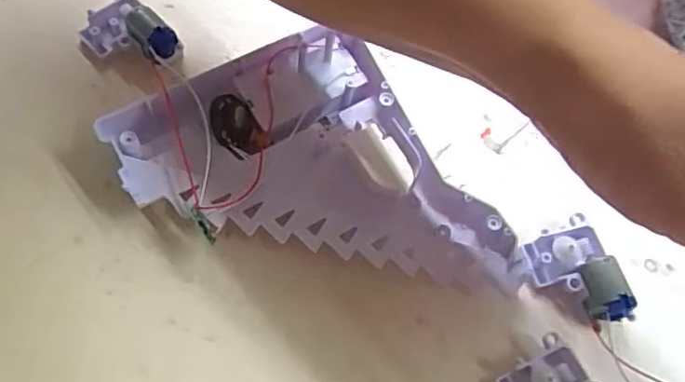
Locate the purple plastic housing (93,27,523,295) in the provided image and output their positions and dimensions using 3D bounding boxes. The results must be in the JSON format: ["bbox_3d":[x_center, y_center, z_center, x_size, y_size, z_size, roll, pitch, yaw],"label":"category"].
[{"bbox_3d":[-0.005,-0.022,0.276,0.185,0.028,0.104,16,66,3],"label":"purple plastic housing"}]

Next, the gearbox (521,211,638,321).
[{"bbox_3d":[0.105,0.037,0.263,0.037,0.017,0.050,-12,68,-10],"label":"gearbox"}]

